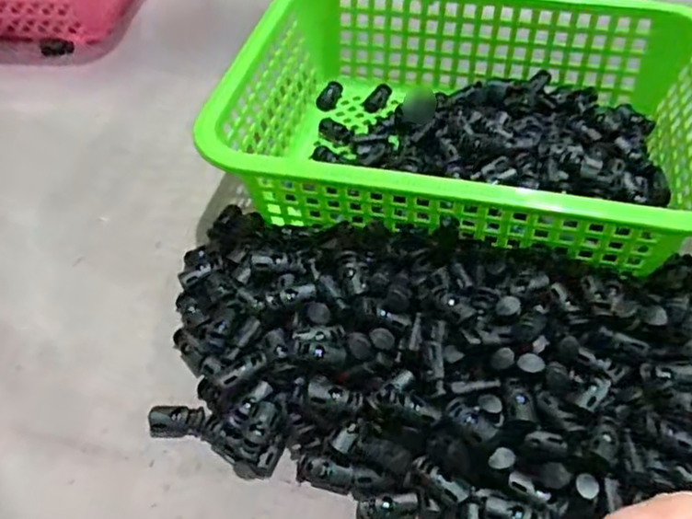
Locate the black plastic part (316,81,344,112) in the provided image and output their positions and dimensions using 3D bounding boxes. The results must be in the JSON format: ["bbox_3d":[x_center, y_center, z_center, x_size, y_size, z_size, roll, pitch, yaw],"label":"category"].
[{"bbox_3d":[-0.012,-0.127,0.528,0.014,0.007,0.030,19,62,18],"label":"black plastic part"}]

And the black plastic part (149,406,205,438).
[{"bbox_3d":[-0.086,0.082,0.348,0.027,0.010,0.013,-1,46,0],"label":"black plastic part"}]

